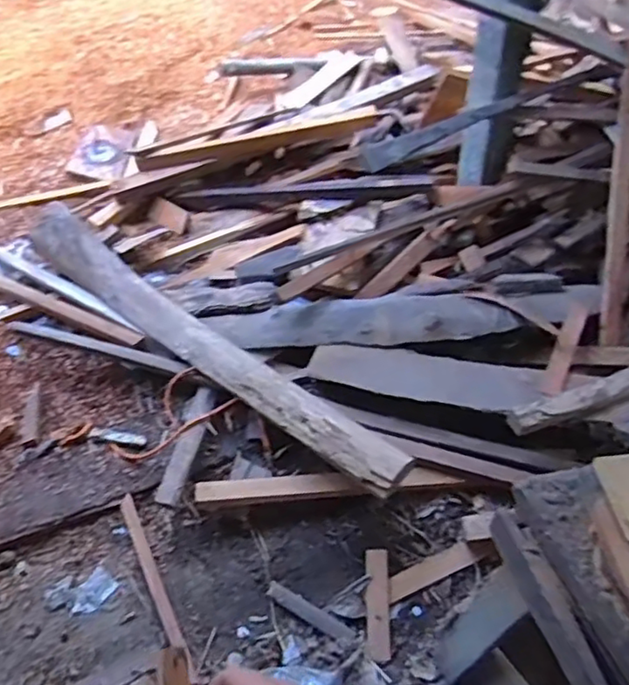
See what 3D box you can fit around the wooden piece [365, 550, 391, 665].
[{"bbox_3d":[0.143,0.584,1.409,0.050,0.016,0.231,0,49,4],"label":"wooden piece"}]

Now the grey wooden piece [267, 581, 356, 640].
[{"bbox_3d":[-0.009,0.603,1.405,0.214,0.017,0.035,23,54,22],"label":"grey wooden piece"}]

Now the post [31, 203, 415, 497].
[{"bbox_3d":[-0.329,-0.022,1.684,1.355,0.146,0.162,33,59,28],"label":"post"}]

